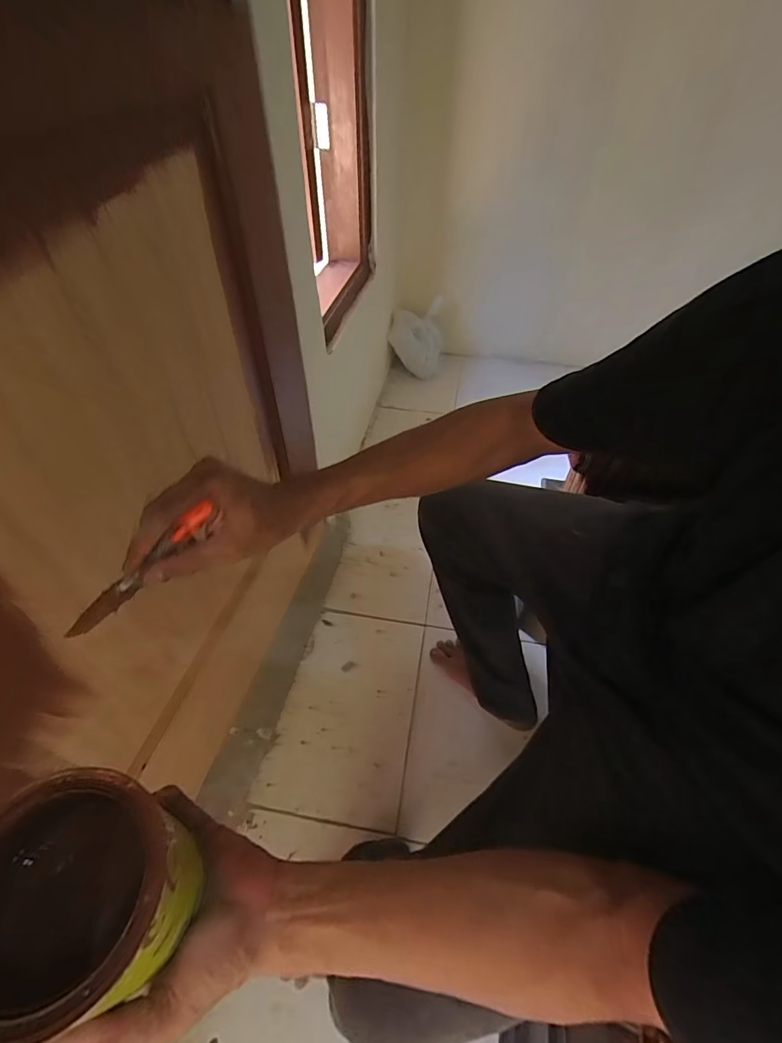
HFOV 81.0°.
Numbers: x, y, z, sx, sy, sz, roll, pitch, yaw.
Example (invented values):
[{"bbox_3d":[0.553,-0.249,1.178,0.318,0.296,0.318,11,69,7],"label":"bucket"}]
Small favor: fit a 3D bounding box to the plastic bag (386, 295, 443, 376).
[{"bbox_3d":[0.090,-0.618,1.519,0.162,0.217,0.128,9,50,7],"label":"plastic bag"}]

